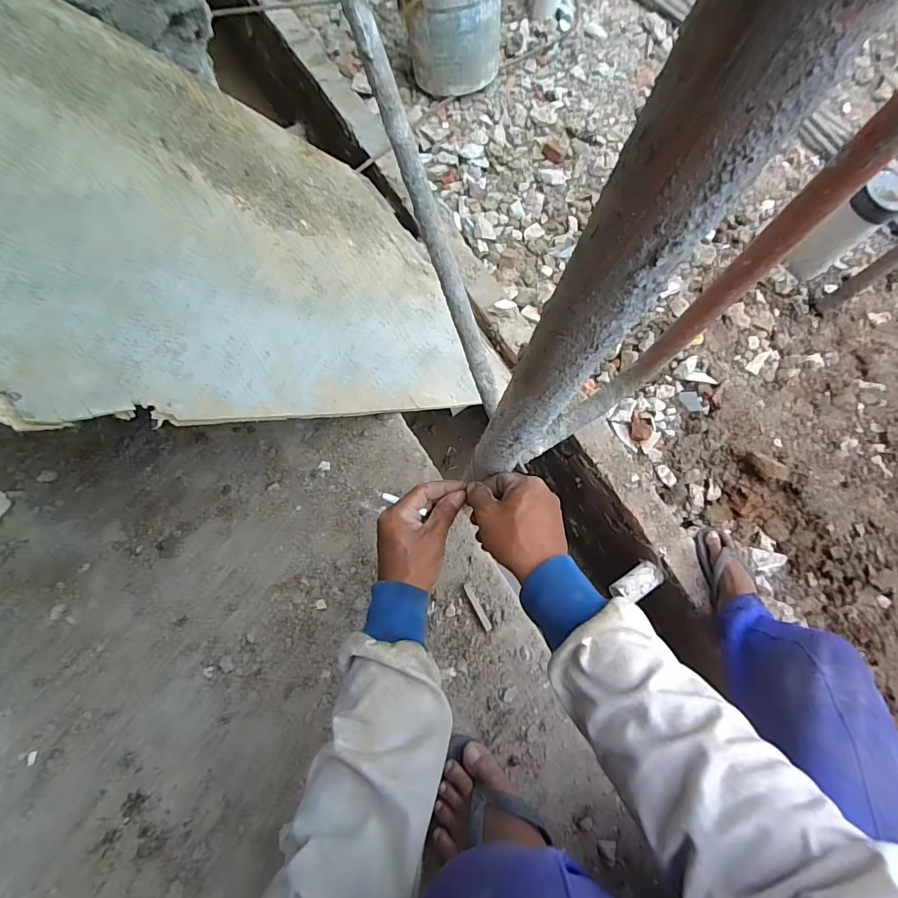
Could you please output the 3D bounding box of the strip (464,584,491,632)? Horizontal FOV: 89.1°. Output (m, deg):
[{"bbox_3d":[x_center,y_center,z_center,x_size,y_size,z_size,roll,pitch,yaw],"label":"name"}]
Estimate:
[{"bbox_3d":[0.037,0.207,0.597,0.009,0.006,0.063,-28,75,-12],"label":"strip"}]

